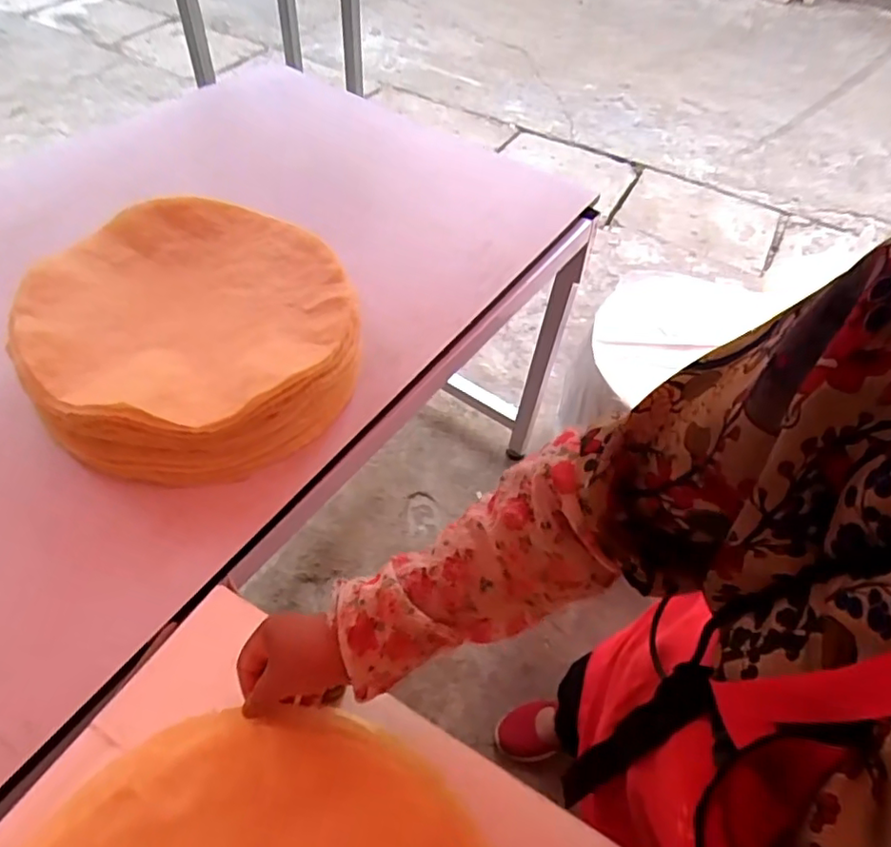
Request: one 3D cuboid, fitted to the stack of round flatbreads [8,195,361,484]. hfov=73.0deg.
[{"bbox_3d":[-0.301,-0.112,0.731,0.364,0.105,0.374,-31,60,-25],"label":"stack of round flatbreads"}]

